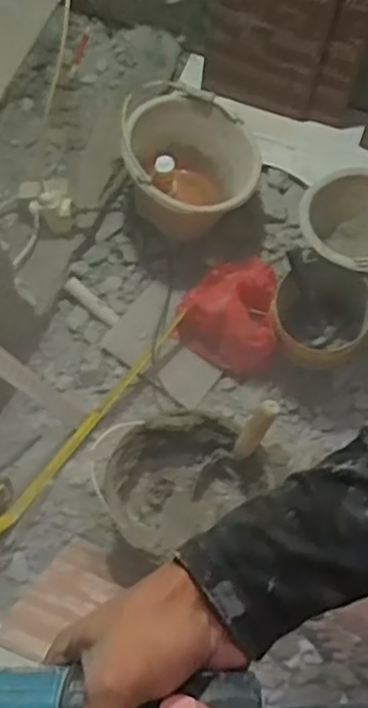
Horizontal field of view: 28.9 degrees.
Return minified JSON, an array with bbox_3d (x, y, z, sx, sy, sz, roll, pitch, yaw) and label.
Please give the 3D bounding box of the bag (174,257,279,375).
[{"bbox_3d":[0.085,-0.076,1.441,0.194,0.130,0.202,1,70,-1],"label":"bag"}]

